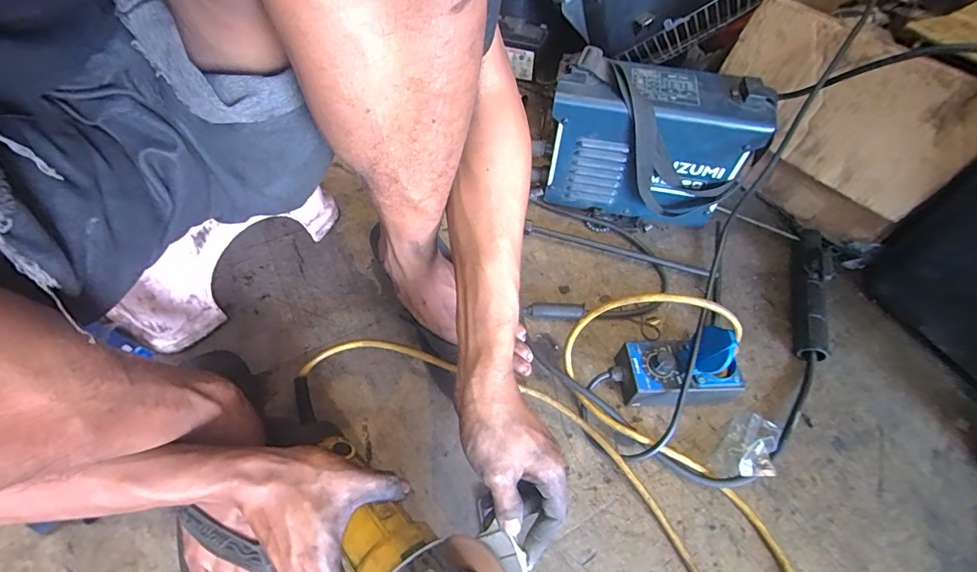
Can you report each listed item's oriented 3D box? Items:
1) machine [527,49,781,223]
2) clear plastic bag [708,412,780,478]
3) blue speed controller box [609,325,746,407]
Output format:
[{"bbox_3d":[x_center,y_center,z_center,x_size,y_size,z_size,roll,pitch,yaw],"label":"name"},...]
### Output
[{"bbox_3d":[0.210,-0.193,0.586,0.260,0.181,0.126,11,56,5],"label":"machine"},{"bbox_3d":[0.264,0.166,0.434,0.044,0.028,0.072,37,62,21],"label":"clear plastic bag"},{"bbox_3d":[0.202,0.083,0.450,0.128,0.096,0.067,-4,56,-5],"label":"blue speed controller box"}]

